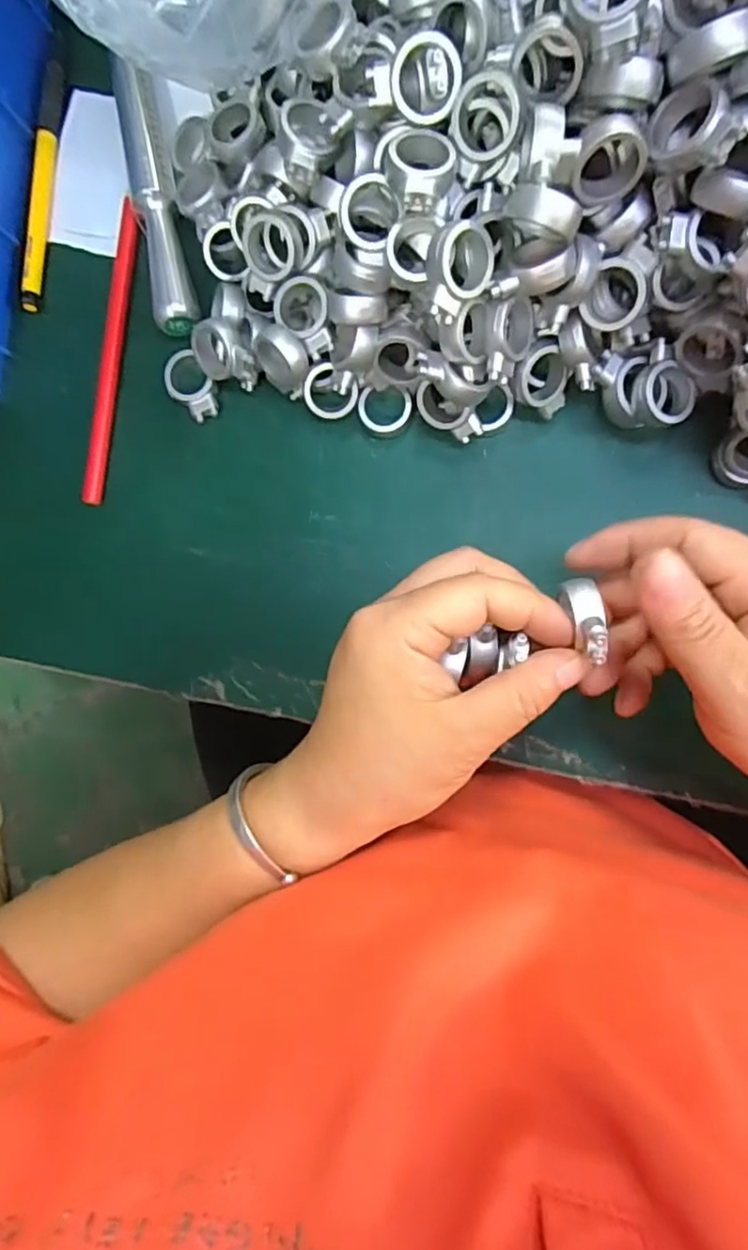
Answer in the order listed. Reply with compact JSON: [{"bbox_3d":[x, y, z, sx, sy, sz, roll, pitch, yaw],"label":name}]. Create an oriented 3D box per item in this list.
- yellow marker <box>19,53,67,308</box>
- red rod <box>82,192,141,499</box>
[{"bbox_3d":[-0.170,-0.224,0.325,0.010,0.013,0.123,8,91,10],"label":"yellow marker"},{"bbox_3d":[-0.133,-0.136,0.321,0.009,0.012,0.147,10,91,9],"label":"red rod"}]

